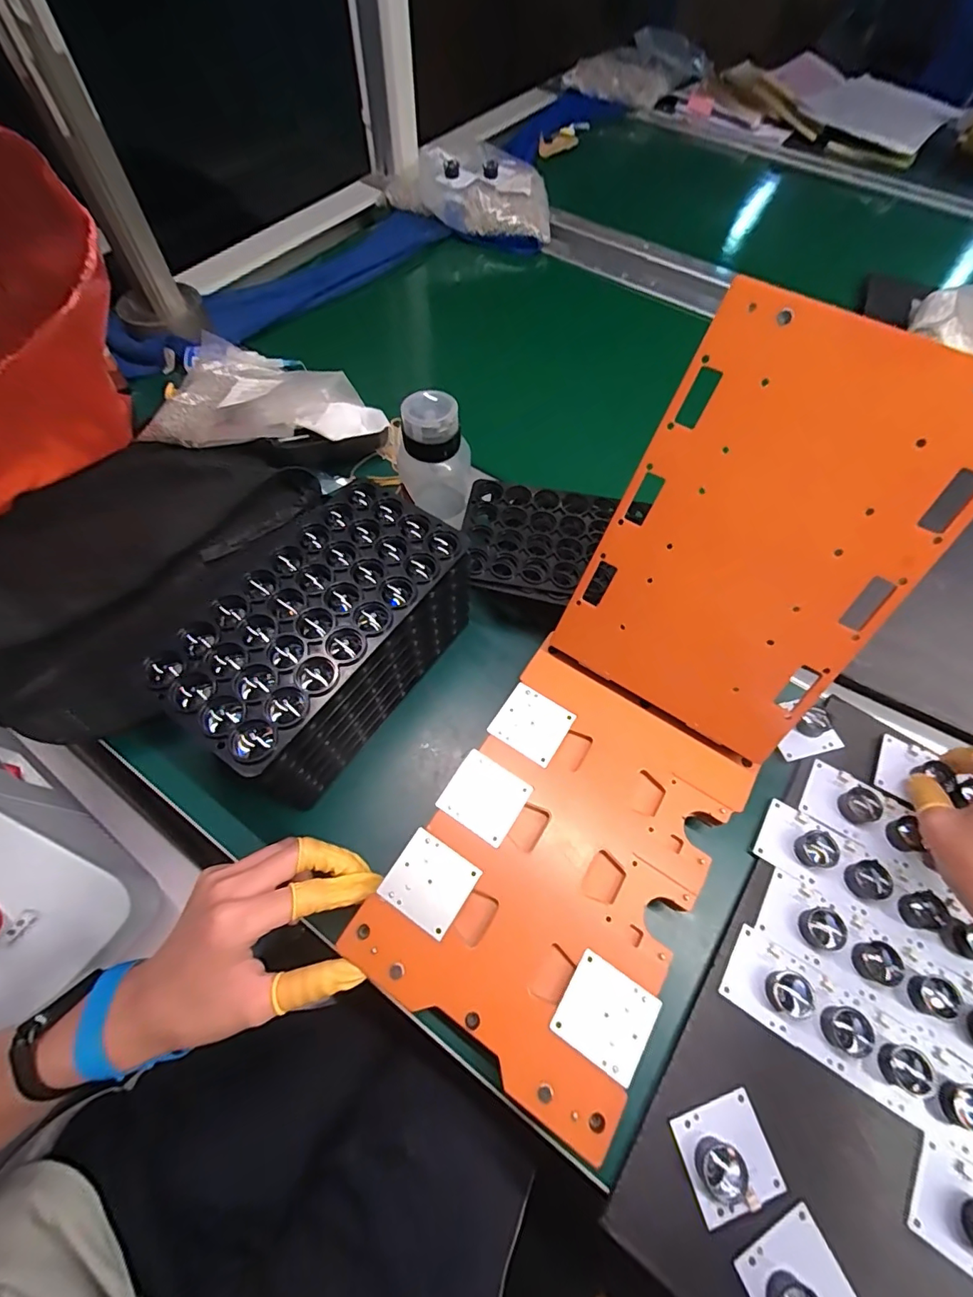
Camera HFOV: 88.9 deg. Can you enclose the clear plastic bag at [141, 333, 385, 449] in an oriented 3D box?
[{"bbox_3d":[-0.212,-0.255,0.499,0.217,0.034,0.137,8,63,3],"label":"clear plastic bag"}]

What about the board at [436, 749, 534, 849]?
[{"bbox_3d":[-0.001,0.096,0.321,0.048,0.004,0.046,31,67,13],"label":"board"}]

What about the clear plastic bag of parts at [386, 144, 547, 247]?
[{"bbox_3d":[-0.028,-0.657,0.721,0.236,0.059,0.150,-1,63,-2],"label":"clear plastic bag of parts"}]

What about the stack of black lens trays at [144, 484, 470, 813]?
[{"bbox_3d":[-0.104,-0.001,0.346,0.101,0.107,0.190,31,67,13],"label":"stack of black lens trays"}]

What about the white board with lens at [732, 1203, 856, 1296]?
[{"bbox_3d":[0.155,0.315,0.242,0.047,0.013,0.042,-23,67,-13],"label":"white board with lens"}]

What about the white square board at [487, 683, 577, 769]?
[{"bbox_3d":[0.032,0.052,0.345,0.047,0.004,0.045,31,67,13],"label":"white square board"}]

